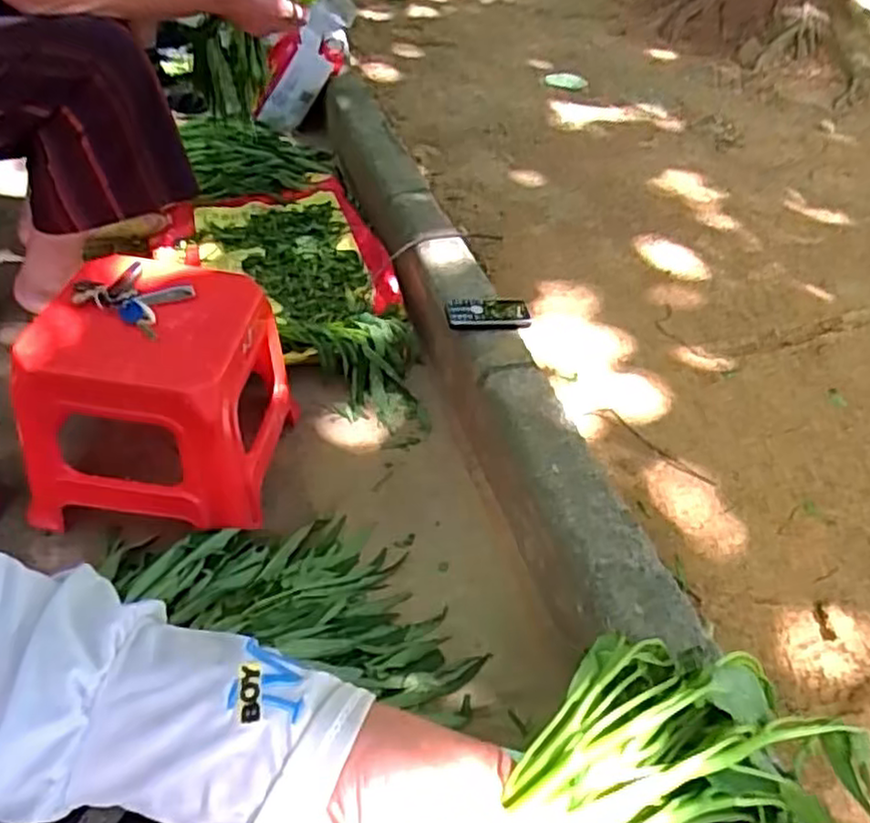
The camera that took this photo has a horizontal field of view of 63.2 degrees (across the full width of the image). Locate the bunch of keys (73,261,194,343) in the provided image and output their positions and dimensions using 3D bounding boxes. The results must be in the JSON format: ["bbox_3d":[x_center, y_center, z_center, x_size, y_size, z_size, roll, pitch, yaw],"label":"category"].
[{"bbox_3d":[-0.350,-0.137,0.828,0.108,0.026,0.089,20,46,12],"label":"bunch of keys"}]

